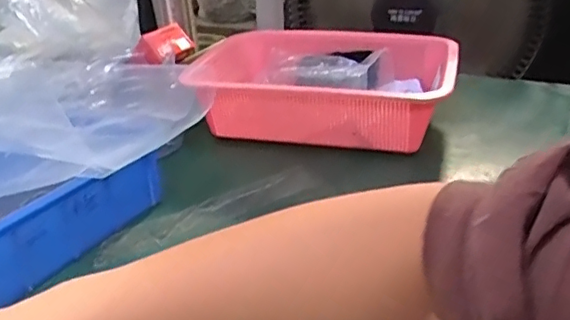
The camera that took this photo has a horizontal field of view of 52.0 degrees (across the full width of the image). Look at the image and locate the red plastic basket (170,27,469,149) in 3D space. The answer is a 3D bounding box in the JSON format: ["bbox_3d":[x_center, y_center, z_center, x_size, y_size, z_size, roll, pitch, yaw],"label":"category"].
[{"bbox_3d":[0.048,-0.087,0.714,0.302,0.085,0.213,6,28,17],"label":"red plastic basket"}]

